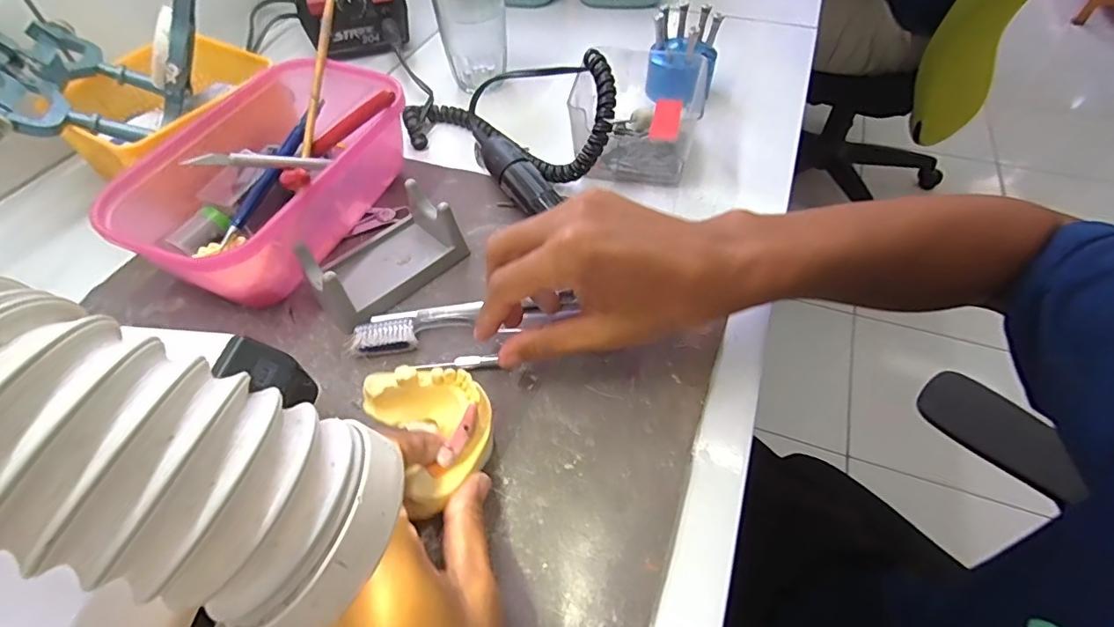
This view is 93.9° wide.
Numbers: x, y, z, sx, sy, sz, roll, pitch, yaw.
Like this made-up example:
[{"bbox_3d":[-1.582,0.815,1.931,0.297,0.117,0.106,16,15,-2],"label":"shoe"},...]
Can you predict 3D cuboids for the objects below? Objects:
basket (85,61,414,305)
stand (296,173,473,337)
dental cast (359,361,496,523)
[{"bbox_3d":[-0.199,-0.094,0.359,0.142,0.069,0.192,18,54,15],"label":"basket"},{"bbox_3d":[-0.112,-0.039,0.333,0.052,0.040,0.093,36,61,26],"label":"stand"},{"bbox_3d":[-0.057,0.052,0.248,0.051,0.024,0.072,-27,56,-19],"label":"dental cast"}]

